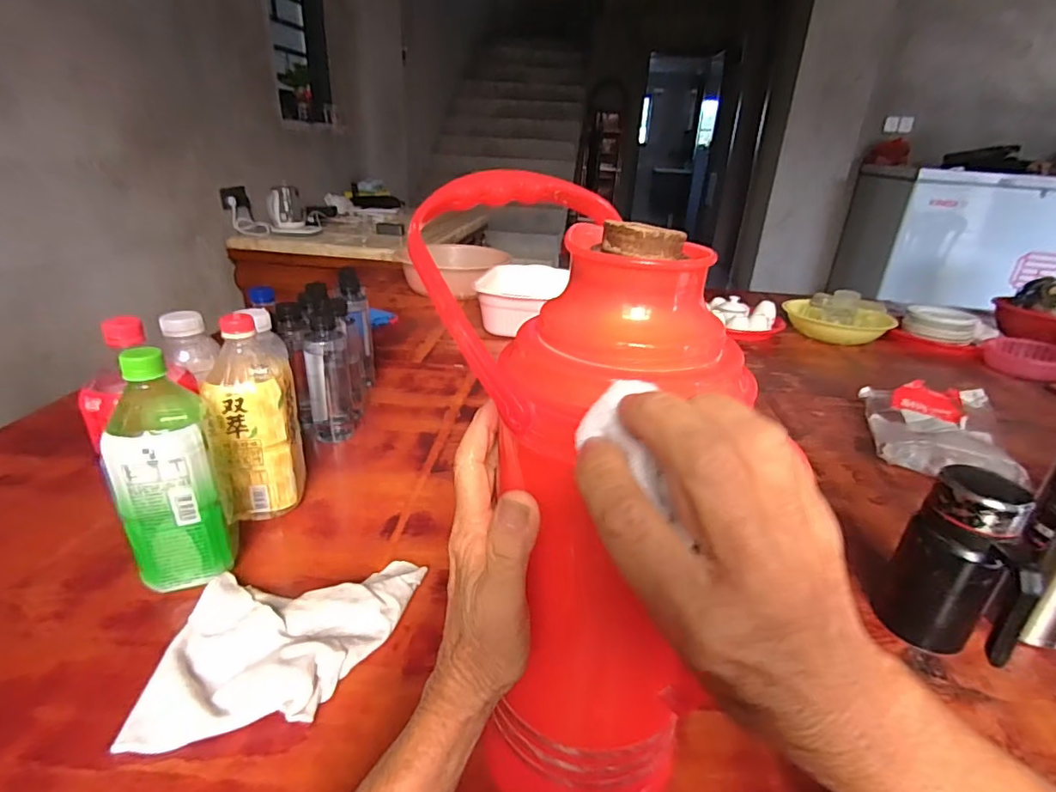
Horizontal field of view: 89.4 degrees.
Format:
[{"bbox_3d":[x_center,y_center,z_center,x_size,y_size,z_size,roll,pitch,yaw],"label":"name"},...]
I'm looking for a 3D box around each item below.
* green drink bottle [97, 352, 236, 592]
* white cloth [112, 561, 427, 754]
[{"bbox_3d":[-0.308,0.076,0.467,0.065,0.220,0.062,2,24,-1],"label":"green drink bottle"},{"bbox_3d":[-0.193,0.197,0.441,0.201,0.034,0.135,-4,25,-15],"label":"white cloth"}]

